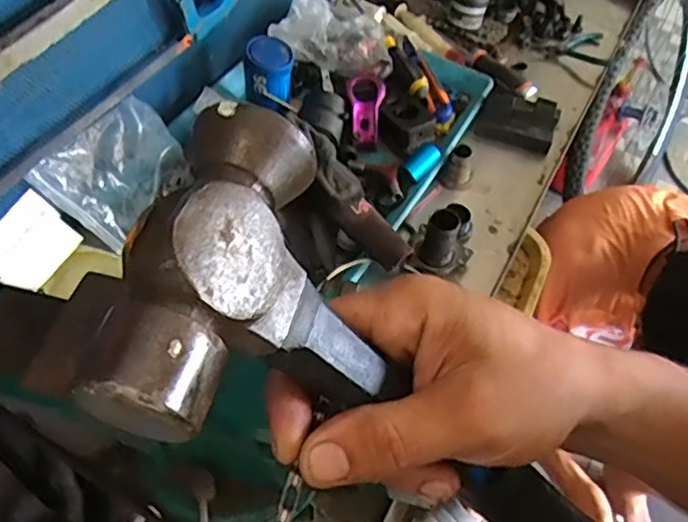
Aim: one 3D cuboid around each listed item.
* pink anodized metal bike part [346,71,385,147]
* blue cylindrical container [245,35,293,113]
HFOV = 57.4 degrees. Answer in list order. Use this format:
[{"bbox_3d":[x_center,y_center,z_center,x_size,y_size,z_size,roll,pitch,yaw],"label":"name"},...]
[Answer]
[{"bbox_3d":[0.026,-0.185,0.777,0.045,0.034,0.089,6,88,-1],"label":"pink anodized metal bike part"},{"bbox_3d":[-0.089,-0.221,0.740,0.056,0.060,0.062,-1,54,-6],"label":"blue cylindrical container"}]

